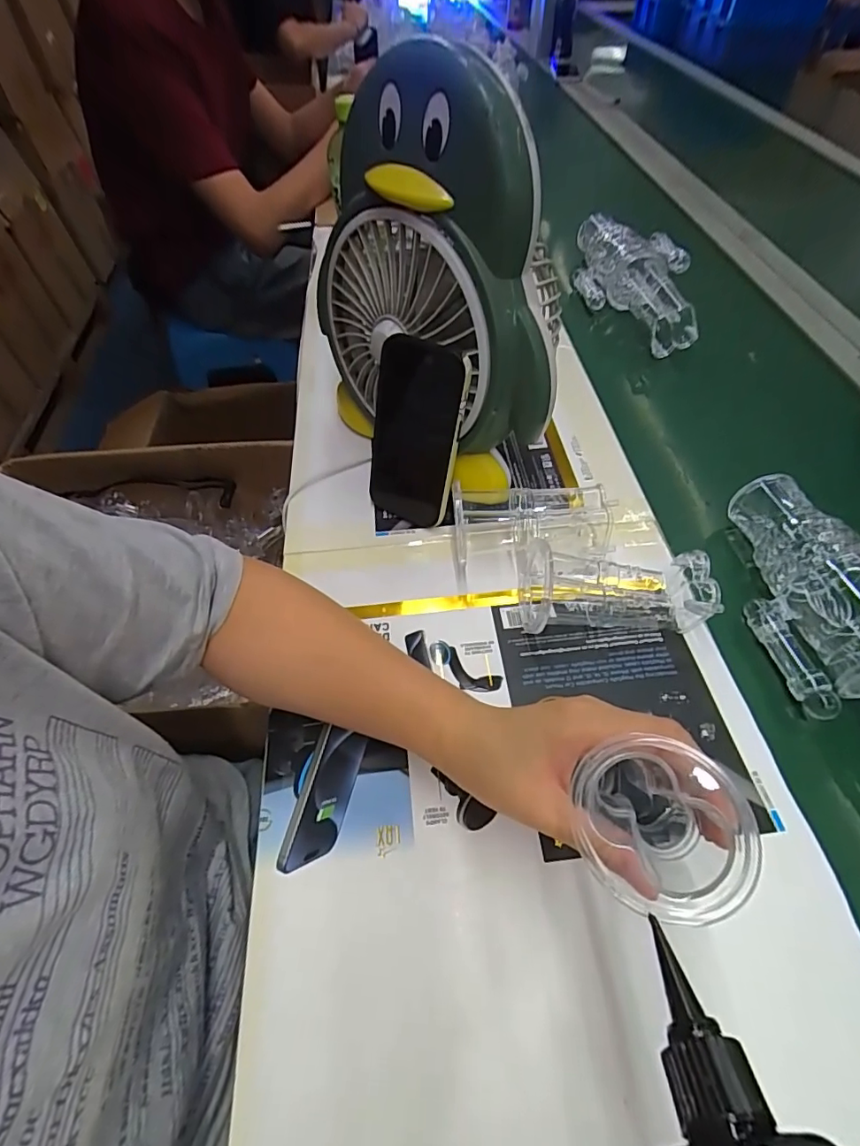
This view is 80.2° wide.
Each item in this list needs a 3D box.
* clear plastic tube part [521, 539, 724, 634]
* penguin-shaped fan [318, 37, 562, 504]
[{"bbox_3d":[0.139,0.013,0.386,0.128,0.058,0.064,5,55,5],"label":"clear plastic tube part"},{"bbox_3d":[0.005,-0.238,0.434,0.144,0.279,0.212,-38,62,-23],"label":"penguin-shaped fan"}]

